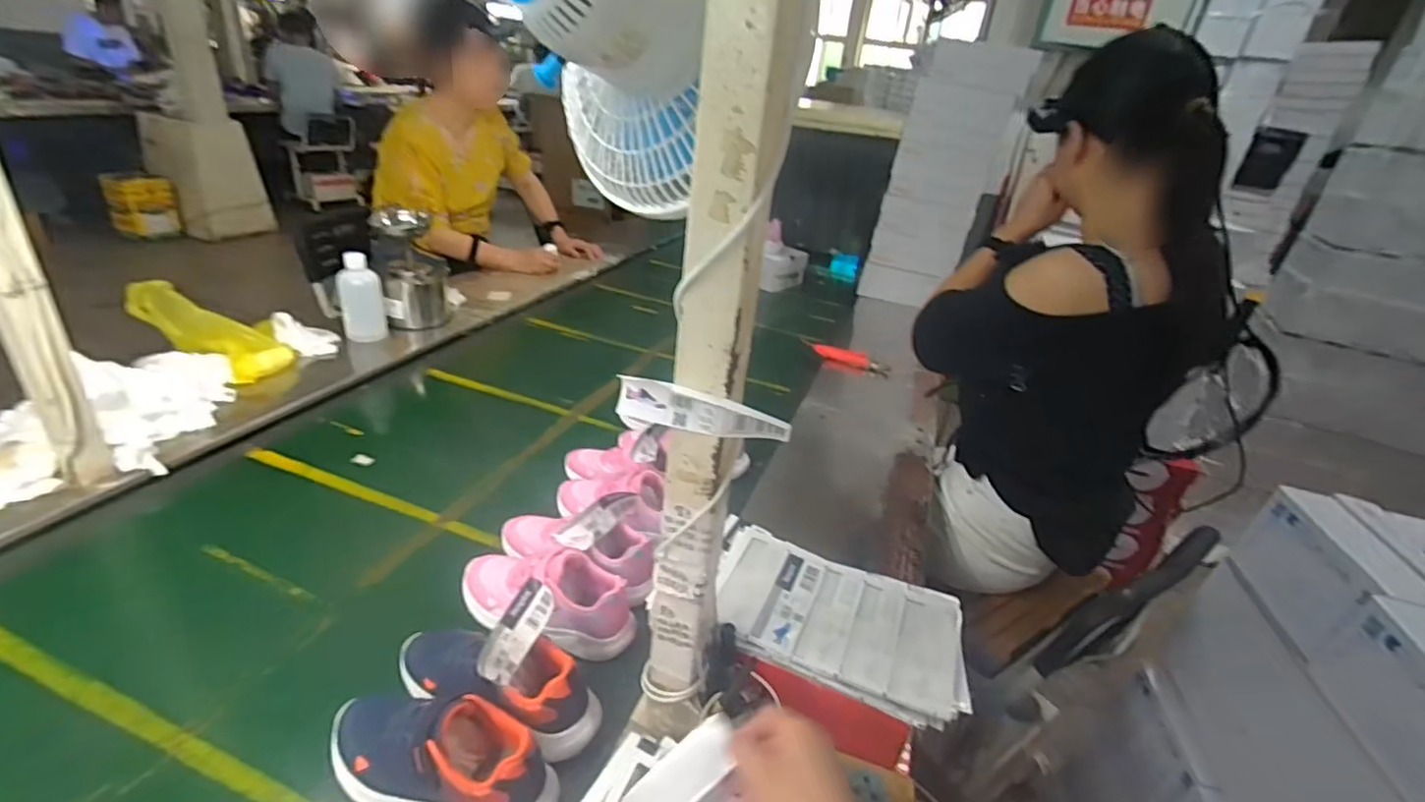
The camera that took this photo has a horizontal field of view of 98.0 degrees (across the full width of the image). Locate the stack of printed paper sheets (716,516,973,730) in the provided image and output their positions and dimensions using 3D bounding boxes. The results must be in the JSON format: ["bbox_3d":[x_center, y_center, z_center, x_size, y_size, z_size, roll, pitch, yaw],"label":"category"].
[{"bbox_3d":[0.121,0.214,0.625,0.262,0.017,0.161,16,30,16],"label":"stack of printed paper sheets"}]

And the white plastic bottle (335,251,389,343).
[{"bbox_3d":[-0.719,-0.207,1.271,0.077,0.182,0.072,-7,32,-25],"label":"white plastic bottle"}]

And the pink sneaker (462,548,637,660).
[{"bbox_3d":[-0.196,0.221,0.720,0.218,0.082,0.079,12,29,8],"label":"pink sneaker"}]

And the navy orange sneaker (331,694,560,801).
[{"bbox_3d":[-0.243,0.309,0.543,0.220,0.082,0.077,12,29,9],"label":"navy orange sneaker"}]

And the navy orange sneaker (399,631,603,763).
[{"bbox_3d":[-0.217,0.263,0.607,0.221,0.087,0.092,16,30,16],"label":"navy orange sneaker"}]

